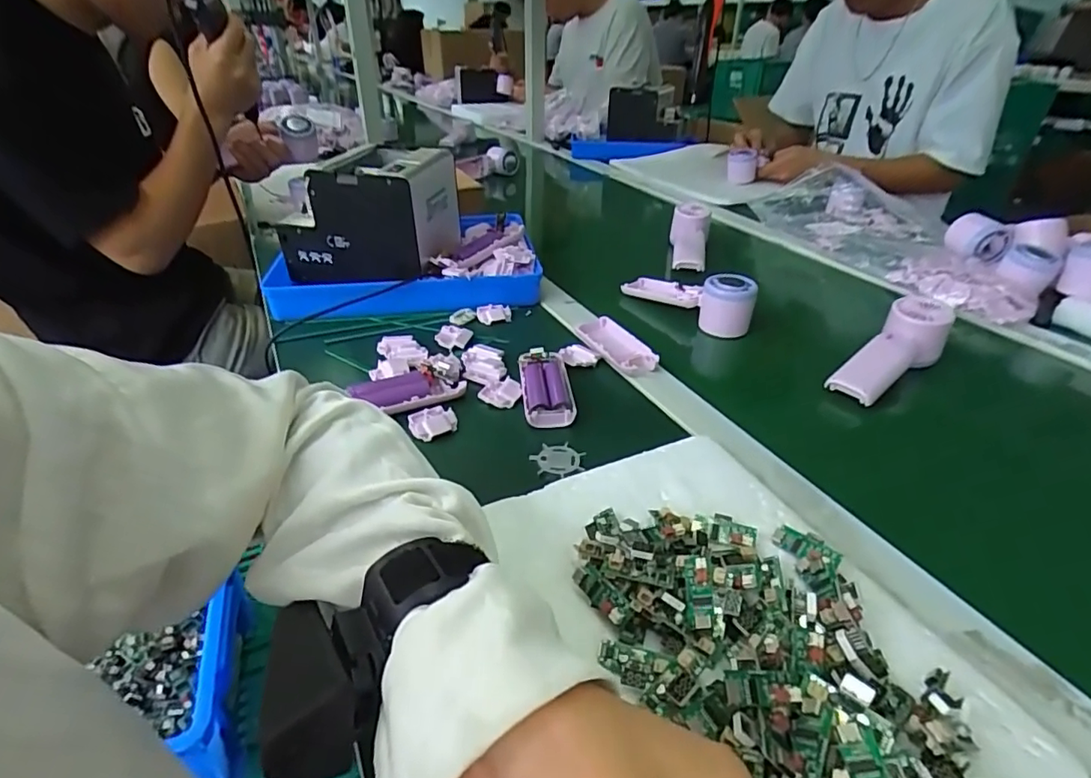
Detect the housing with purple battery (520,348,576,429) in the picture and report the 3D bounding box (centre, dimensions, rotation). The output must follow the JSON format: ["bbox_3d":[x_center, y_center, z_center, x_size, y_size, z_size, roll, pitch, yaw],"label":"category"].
[{"bbox_3d":[0.002,-0.003,0.516,0.046,0.022,0.102,-3,33,-5],"label":"housing with purple battery"}]

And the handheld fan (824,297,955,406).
[{"bbox_3d":[0.336,-0.042,0.539,0.156,0.056,0.050,-22,39,-30],"label":"handheld fan"}]

